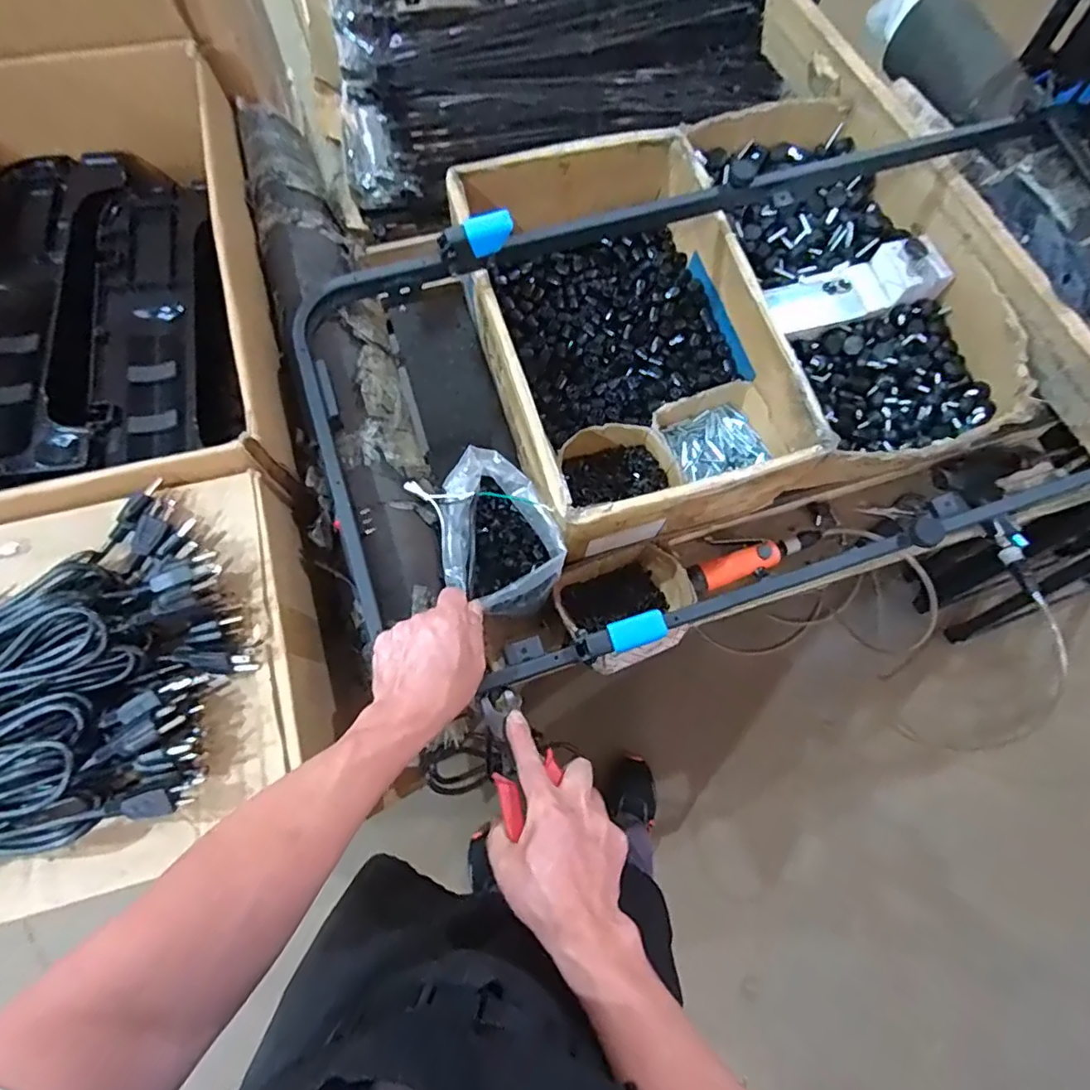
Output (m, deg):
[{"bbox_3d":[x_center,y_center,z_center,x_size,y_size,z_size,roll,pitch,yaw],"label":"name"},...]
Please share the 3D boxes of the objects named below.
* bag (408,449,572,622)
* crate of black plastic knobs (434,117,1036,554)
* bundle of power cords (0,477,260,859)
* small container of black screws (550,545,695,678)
[{"bbox_3d":[-0.062,-0.010,0.707,0.132,0.094,0.177,-28,76,-10],"label":"bag"},{"bbox_3d":[0.263,-0.339,0.842,0.702,0.159,0.586,-17,75,-7],"label":"crate of black plastic knobs"},{"bbox_3d":[-0.508,0.107,0.500,0.455,0.060,0.347,-18,75,-7],"label":"bundle of power cords"},{"bbox_3d":[0.107,0.087,0.805,0.160,0.090,0.138,-22,75,-8],"label":"small container of black screws"}]

